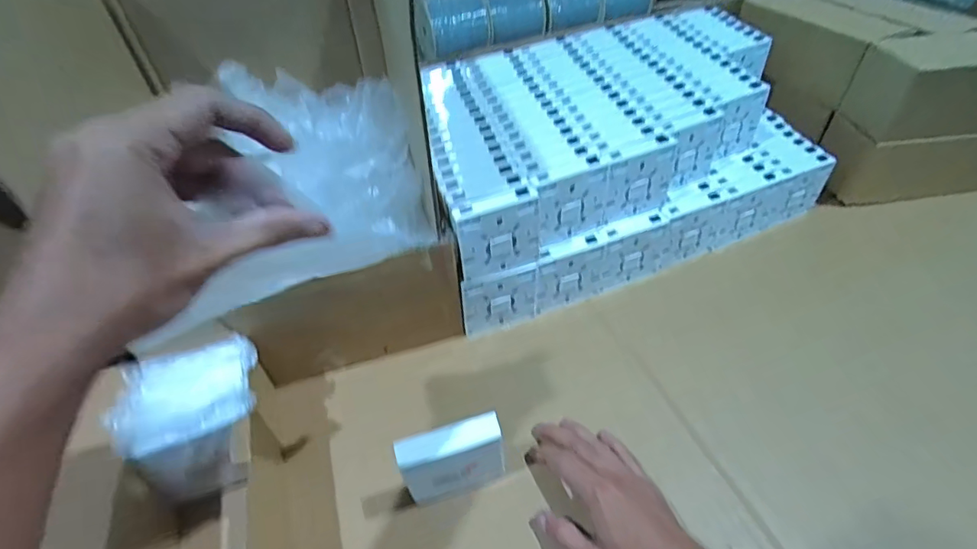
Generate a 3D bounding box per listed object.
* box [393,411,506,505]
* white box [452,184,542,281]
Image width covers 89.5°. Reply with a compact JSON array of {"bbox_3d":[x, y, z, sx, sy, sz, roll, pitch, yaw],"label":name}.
[{"bbox_3d":[-0.030,0.163,0.425,0.083,0.089,0.032,-16,45,-7],"label":"box"},{"bbox_3d":[0.010,-0.041,0.498,0.089,0.084,0.021,-18,45,-9],"label":"white box"}]

